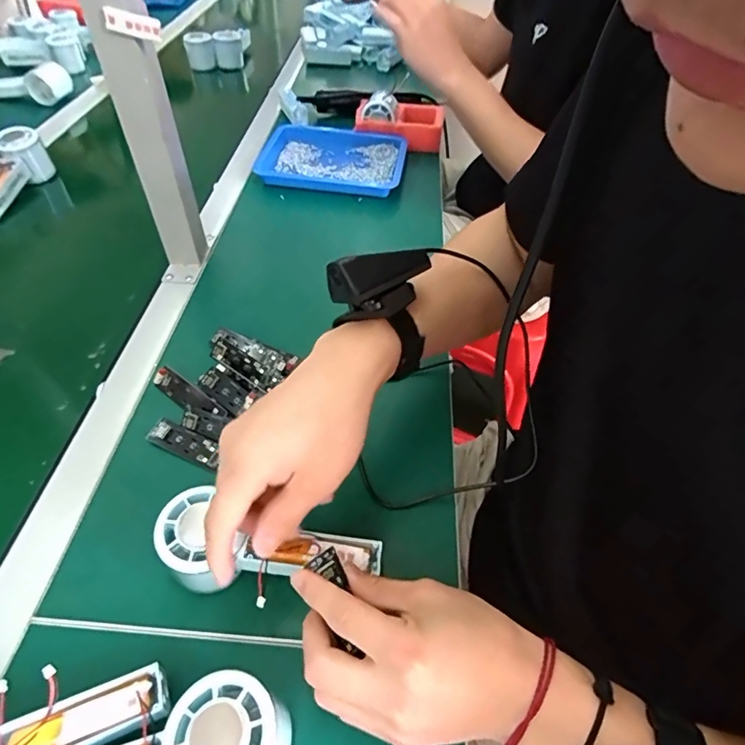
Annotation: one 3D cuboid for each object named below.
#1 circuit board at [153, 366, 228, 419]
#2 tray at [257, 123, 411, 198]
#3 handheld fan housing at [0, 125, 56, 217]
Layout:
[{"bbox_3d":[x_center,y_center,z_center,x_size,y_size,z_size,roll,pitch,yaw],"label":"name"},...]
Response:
[{"bbox_3d":[-0.172,0.020,0.444,0.087,0.010,0.020,30,54,23],"label":"circuit board"},{"bbox_3d":[-0.060,-0.344,0.764,0.219,0.029,0.166,9,49,6],"label":"tray"},{"bbox_3d":[-0.508,-0.272,0.670,0.048,0.064,0.147,7,64,5],"label":"handheld fan housing"}]

